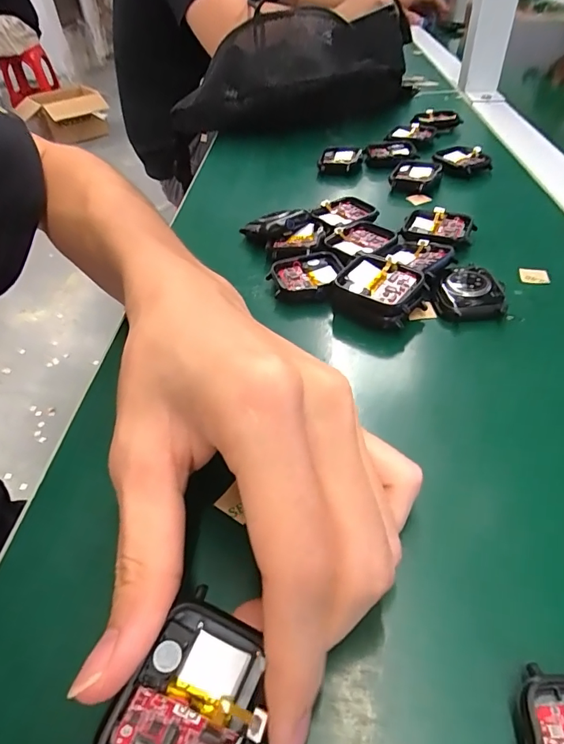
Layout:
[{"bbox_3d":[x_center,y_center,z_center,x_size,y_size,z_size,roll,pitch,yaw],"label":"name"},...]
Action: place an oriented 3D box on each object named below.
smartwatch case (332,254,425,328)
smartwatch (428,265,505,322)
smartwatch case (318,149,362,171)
[{"bbox_3d":[0.052,-0.046,0.247,0.043,0.014,0.042,22,50,25],"label":"smartwatch case"},{"bbox_3d":[0.104,-0.043,0.253,0.039,0.016,0.037,2,44,7],"label":"smartwatch"},{"bbox_3d":[0.053,-0.196,0.414,0.036,0.016,0.031,9,46,13],"label":"smartwatch case"}]

